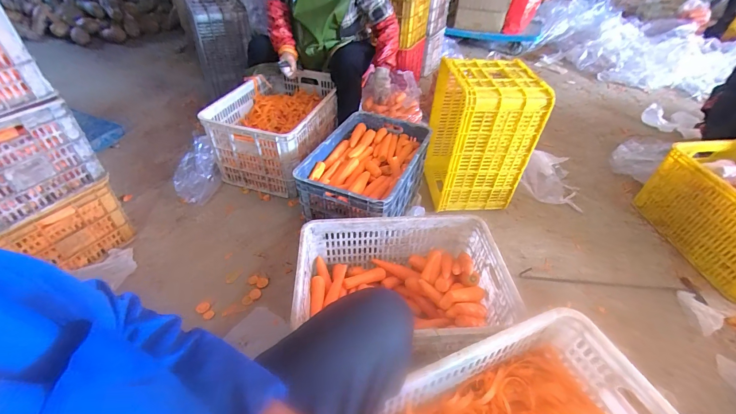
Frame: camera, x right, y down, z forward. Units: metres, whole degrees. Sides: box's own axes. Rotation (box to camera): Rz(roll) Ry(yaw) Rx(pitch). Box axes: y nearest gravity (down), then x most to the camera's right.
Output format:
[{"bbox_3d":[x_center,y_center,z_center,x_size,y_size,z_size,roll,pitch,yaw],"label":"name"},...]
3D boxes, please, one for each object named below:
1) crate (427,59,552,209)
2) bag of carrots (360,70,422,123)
[{"bbox_3d":[0.426,-0.283,1.302,0.299,0.511,0.369,-4,44,-4],"label":"crate"},{"bbox_3d":[0.118,-0.529,1.552,0.296,0.189,0.130,12,45,12],"label":"bag of carrots"}]

